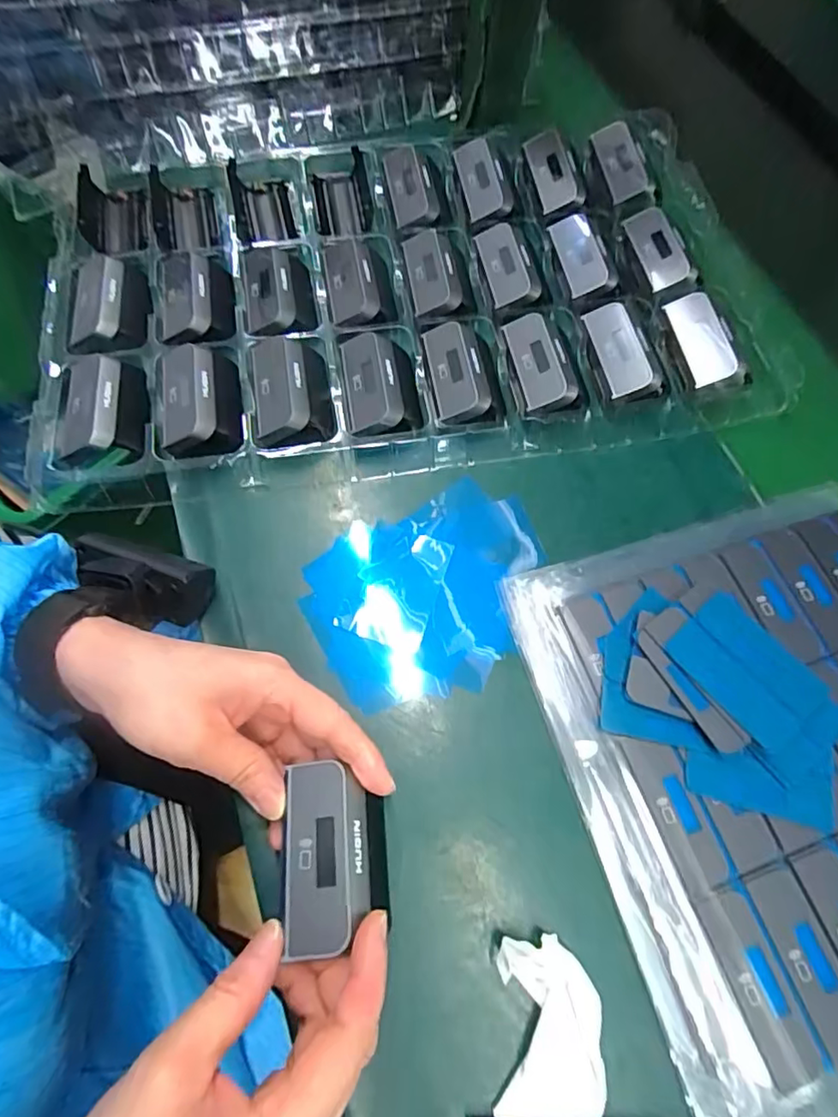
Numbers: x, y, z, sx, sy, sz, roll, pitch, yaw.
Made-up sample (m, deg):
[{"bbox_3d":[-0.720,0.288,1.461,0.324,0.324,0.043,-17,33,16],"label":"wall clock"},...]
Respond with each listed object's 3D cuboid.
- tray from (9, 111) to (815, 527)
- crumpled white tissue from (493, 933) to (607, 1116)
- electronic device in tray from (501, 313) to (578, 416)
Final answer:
[{"bbox_3d":[-0.017,-0.204,0.408,0.484,0.036,0.308,-7,67,-7],"label":"tray"},{"bbox_3d":[0.057,0.213,0.239,0.045,0.020,0.083,4,66,-2],"label":"crumpled white tissue"},{"bbox_3d":[0.081,-0.131,0.377,0.036,0.013,0.076,-18,66,18],"label":"electronic device in tray"}]

